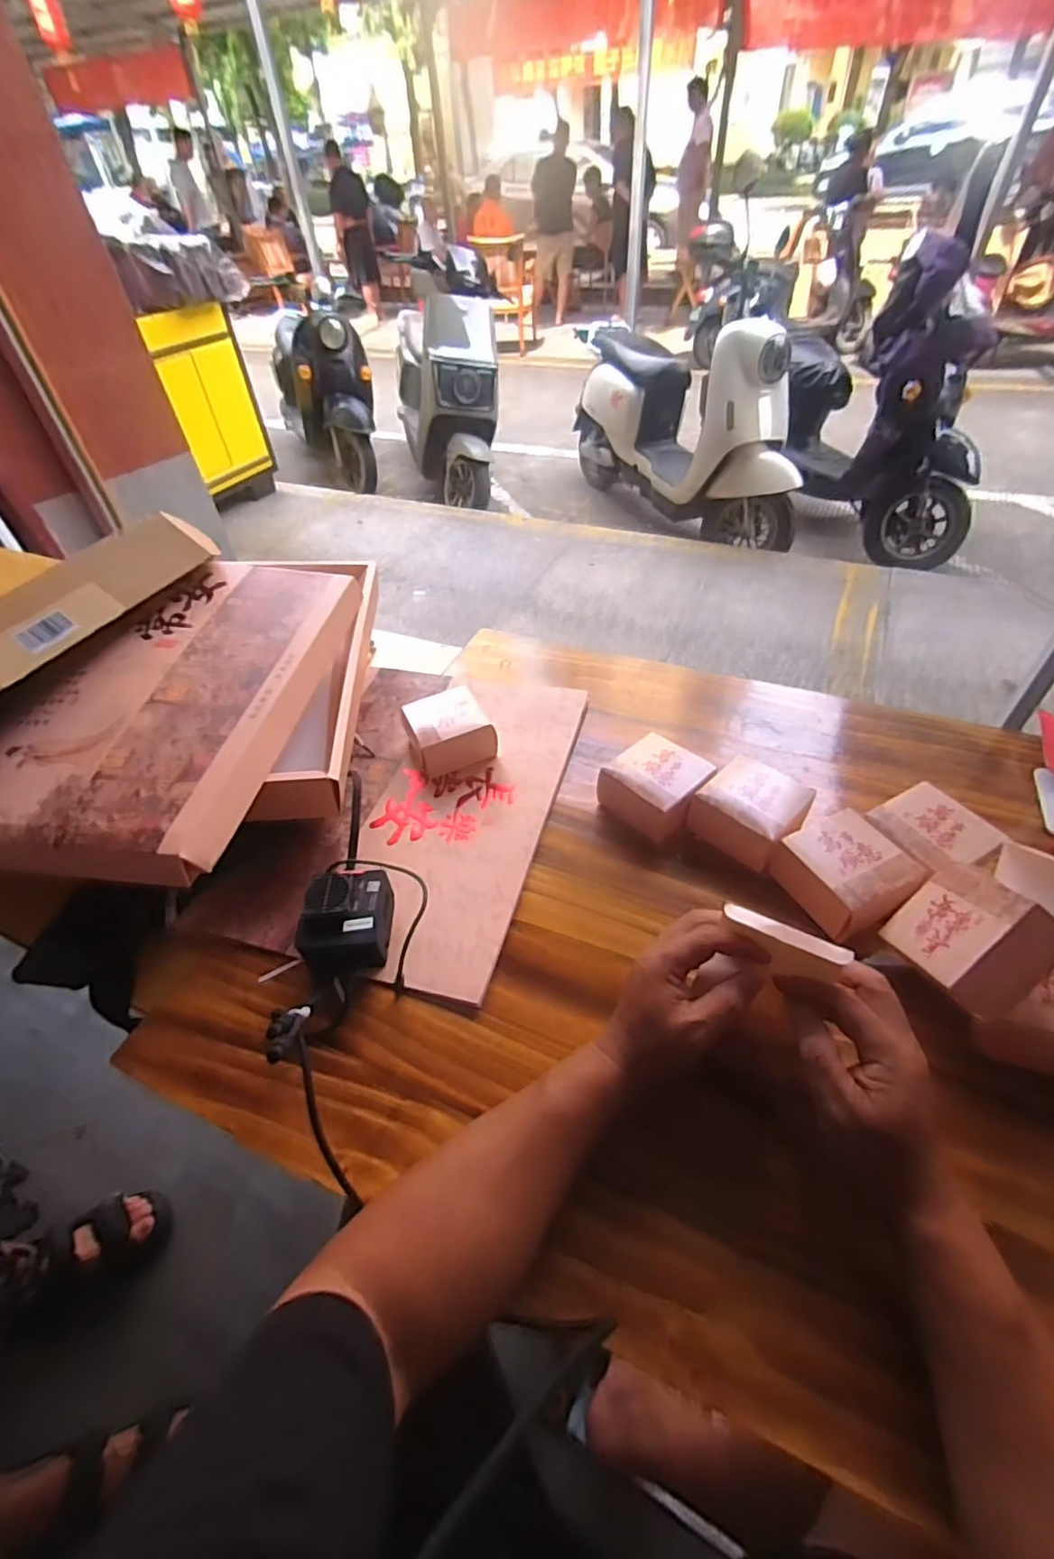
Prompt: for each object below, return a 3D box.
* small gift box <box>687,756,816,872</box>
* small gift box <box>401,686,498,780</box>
[{"bbox_3d":[0.222,0.035,0.595,0.091,0.058,0.097,33,57,31],"label":"small gift box"},{"bbox_3d":[-0.091,-0.059,0.705,0.095,0.057,0.084,-19,47,-13],"label":"small gift box"}]

